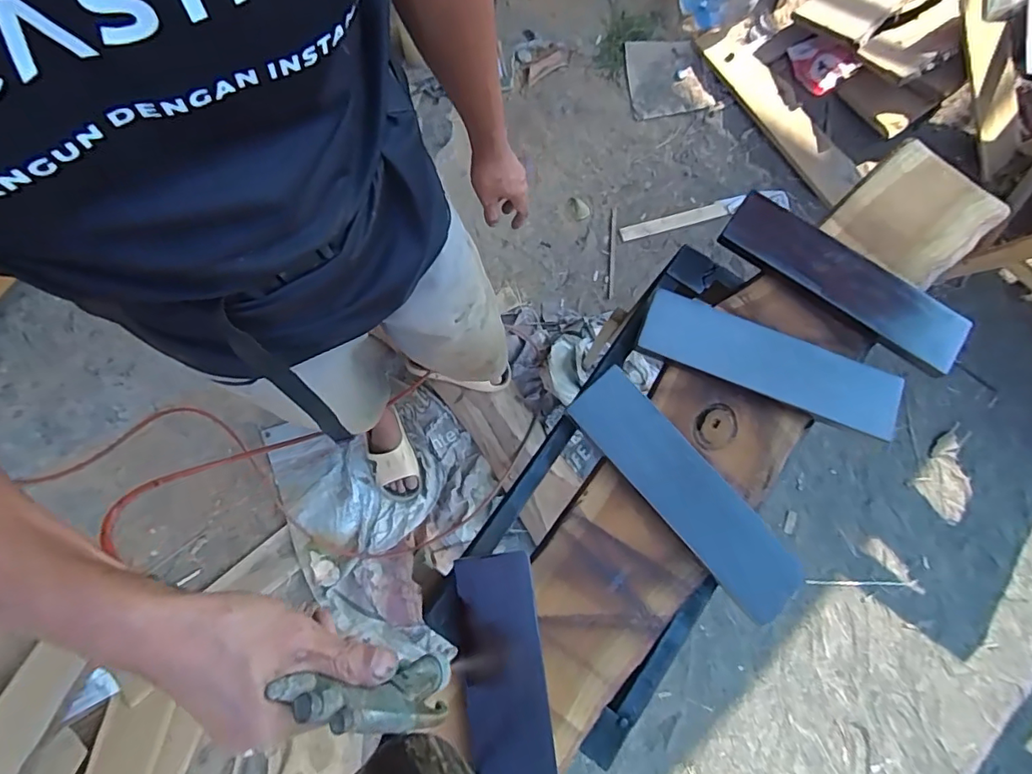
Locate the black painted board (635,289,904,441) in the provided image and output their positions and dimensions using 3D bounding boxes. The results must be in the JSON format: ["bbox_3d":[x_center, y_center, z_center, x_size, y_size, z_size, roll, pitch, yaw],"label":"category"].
[{"bbox_3d":[0.286,-0.030,0.596,0.286,0.023,0.084,23,77,3],"label":"black painted board"}]

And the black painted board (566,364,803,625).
[{"bbox_3d":[0.178,0.110,0.559,0.076,0.023,0.292,-39,81,-10],"label":"black painted board"}]

